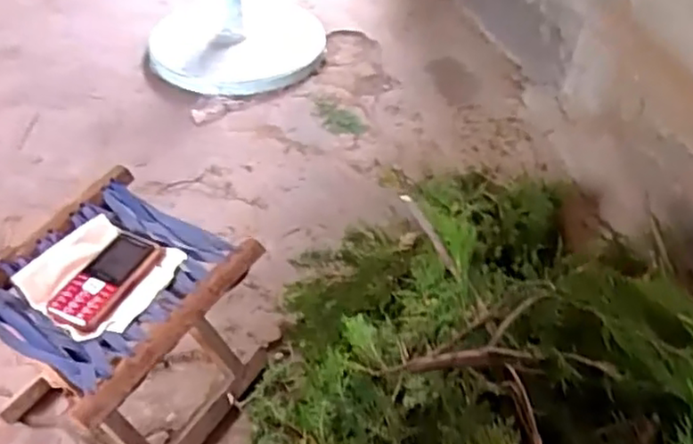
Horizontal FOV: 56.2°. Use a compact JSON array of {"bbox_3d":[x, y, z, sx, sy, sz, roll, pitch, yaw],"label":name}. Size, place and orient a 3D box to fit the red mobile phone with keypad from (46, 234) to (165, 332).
[{"bbox_3d":[-0.251,0.059,0.683,0.060,0.011,0.124,17,47,14],"label":"red mobile phone with keypad"}]

